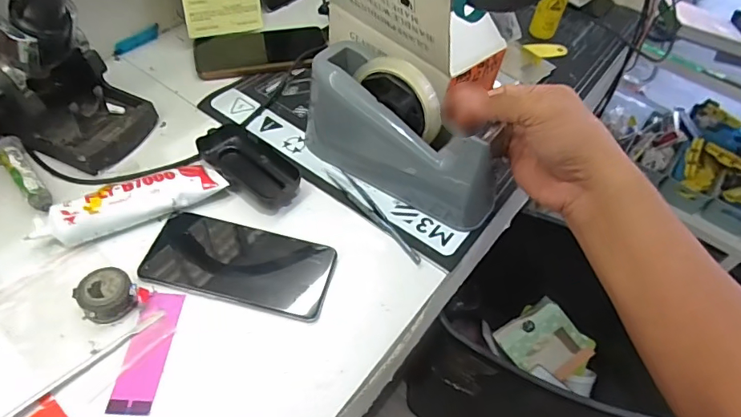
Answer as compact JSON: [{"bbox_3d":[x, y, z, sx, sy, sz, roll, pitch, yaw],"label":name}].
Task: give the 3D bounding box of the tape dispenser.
[{"bbox_3d":[0.028,-0.068,0.457,0.190,0.115,0.064,38,57,24],"label":"tape dispenser"}]

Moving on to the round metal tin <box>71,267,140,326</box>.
[{"bbox_3d":[-0.209,0.068,0.382,0.039,0.026,0.035,-31,61,-27],"label":"round metal tin"}]

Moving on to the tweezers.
[{"bbox_3d":[0.001,0.003,0.461,0.020,0.005,0.133,-25,58,-24],"label":"tweezers"}]

